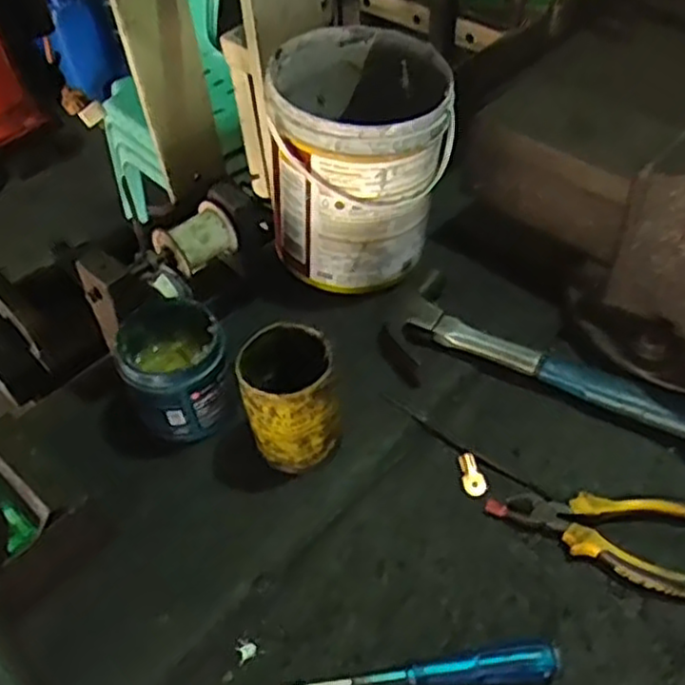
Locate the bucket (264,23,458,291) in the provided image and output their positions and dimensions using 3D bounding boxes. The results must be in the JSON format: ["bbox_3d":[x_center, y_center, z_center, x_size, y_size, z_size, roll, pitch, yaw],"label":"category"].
[{"bbox_3d":[0.018,-0.188,0.739,0.181,0.192,0.178,-2,50,3],"label":"bucket"}]

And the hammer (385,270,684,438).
[{"bbox_3d":[0.185,0.036,0.647,0.314,0.027,0.114,28,57,25],"label":"hammer"}]

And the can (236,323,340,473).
[{"bbox_3d":[-0.042,0.049,0.609,0.076,0.116,0.077,-7,50,-1],"label":"can"}]

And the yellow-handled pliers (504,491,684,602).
[{"bbox_3d":[0.211,0.145,0.570,0.153,0.021,0.075,18,53,18],"label":"yellow-handled pliers"}]

